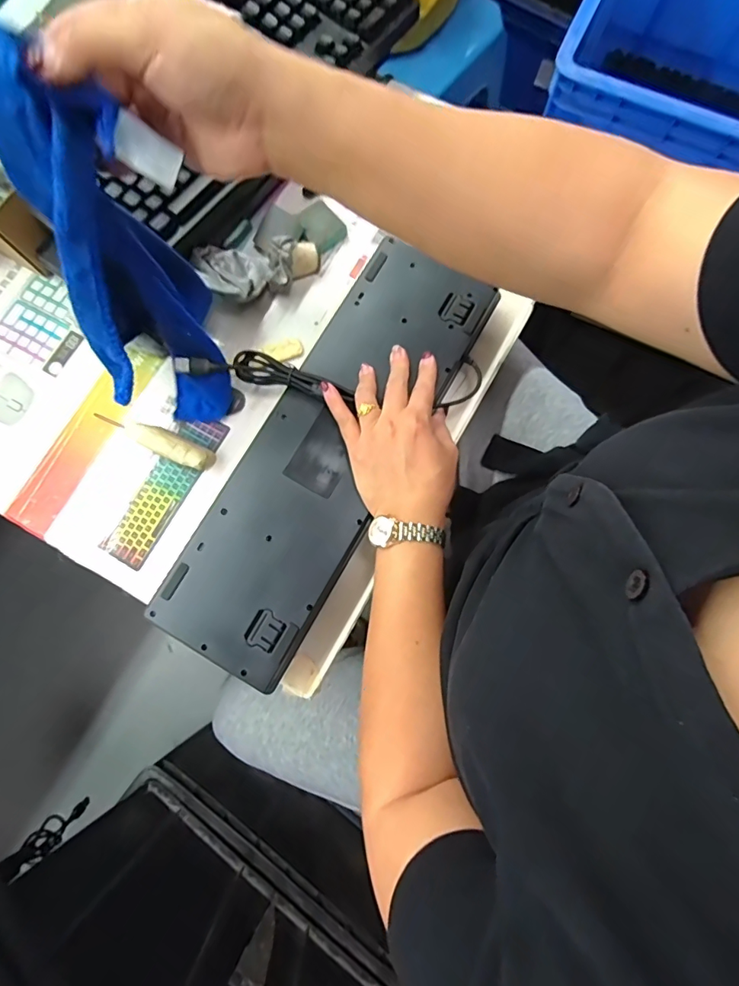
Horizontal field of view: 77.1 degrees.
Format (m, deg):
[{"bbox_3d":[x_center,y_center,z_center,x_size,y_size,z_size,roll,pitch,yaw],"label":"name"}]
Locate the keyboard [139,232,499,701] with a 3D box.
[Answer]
[{"bbox_3d":[-0.037,-0.041,0.434,0.133,0.021,0.420,28,81,6],"label":"keyboard"}]

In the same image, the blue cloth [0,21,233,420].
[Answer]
[{"bbox_3d":[-0.173,-0.157,0.349,0.071,0.286,0.110,-9,65,-1],"label":"blue cloth"}]

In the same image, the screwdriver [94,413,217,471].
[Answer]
[{"bbox_3d":[-0.213,-0.056,0.456,0.127,0.025,0.025,25,81,5],"label":"screwdriver"}]

